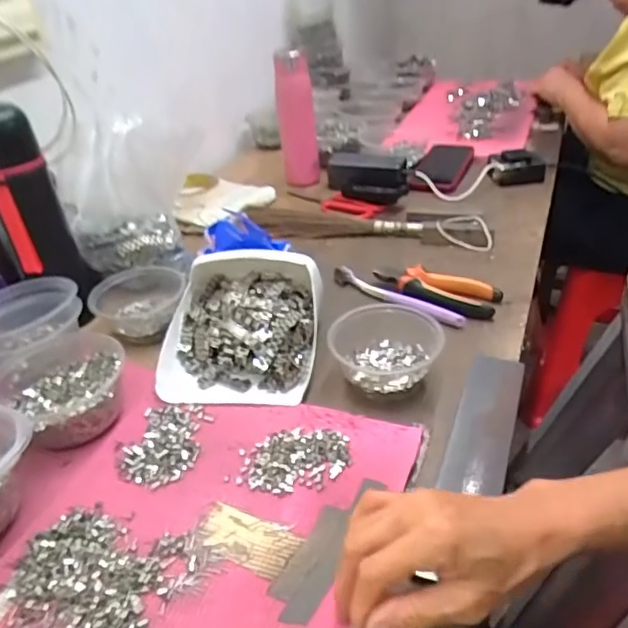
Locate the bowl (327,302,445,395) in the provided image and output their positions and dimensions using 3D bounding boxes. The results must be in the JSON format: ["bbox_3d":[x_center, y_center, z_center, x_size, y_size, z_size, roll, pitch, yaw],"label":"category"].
[{"bbox_3d":[0.067,0.032,0.546,0.111,0.044,0.093,3,36,9],"label":"bowl"}]

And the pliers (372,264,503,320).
[{"bbox_3d":[0.139,-0.027,0.652,0.147,0.023,0.062,11,38,20],"label":"pliers"}]

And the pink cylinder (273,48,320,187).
[{"bbox_3d":[-0.027,-0.325,0.944,0.065,0.203,0.070,-6,36,-4],"label":"pink cylinder"}]

